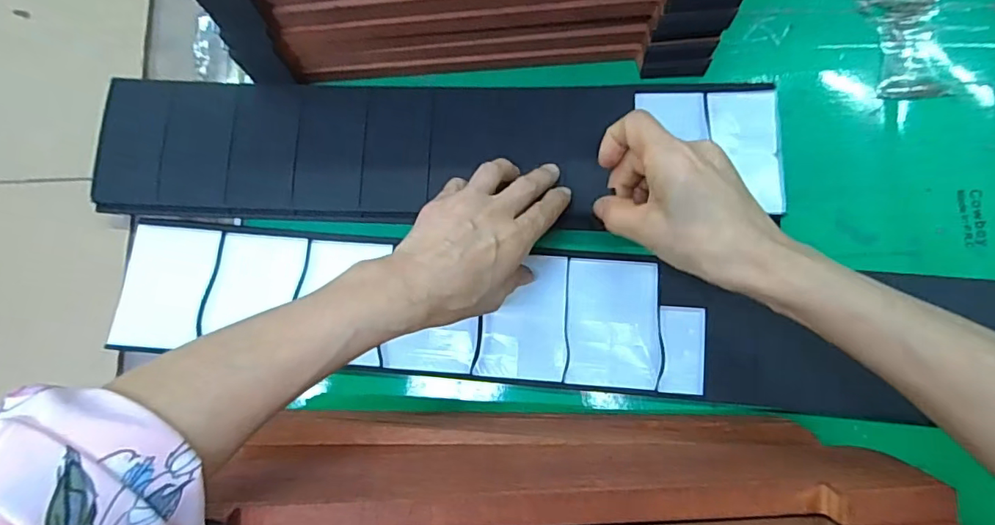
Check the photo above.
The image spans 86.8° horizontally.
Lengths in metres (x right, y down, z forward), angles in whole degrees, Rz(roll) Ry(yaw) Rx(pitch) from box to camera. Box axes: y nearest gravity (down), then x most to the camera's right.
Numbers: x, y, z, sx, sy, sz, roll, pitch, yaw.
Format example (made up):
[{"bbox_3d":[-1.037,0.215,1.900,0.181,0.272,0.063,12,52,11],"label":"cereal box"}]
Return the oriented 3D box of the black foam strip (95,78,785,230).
[{"bbox_3d":[-0.047,-0.082,0.385,0.480,0.013,0.113,-2,80,2],"label":"black foam strip"}]

